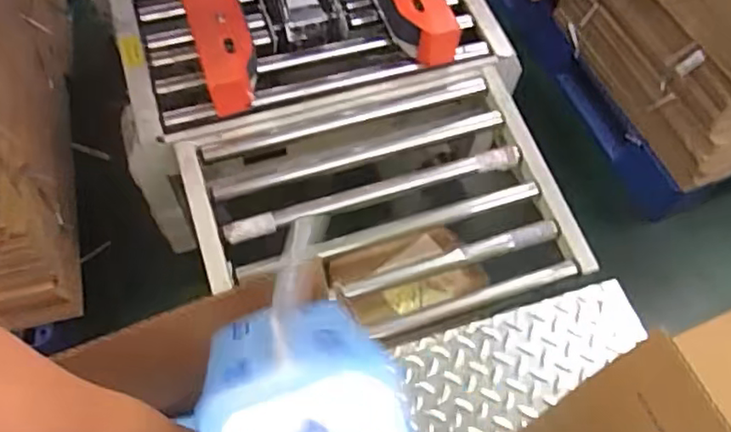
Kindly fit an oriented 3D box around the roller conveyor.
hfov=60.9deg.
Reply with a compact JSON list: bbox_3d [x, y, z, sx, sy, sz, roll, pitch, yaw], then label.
[{"bbox_3d":[0.022,-0.012,1.021,0.581,0.091,0.441,-18,63,-11],"label":"roller conveyor"}]

